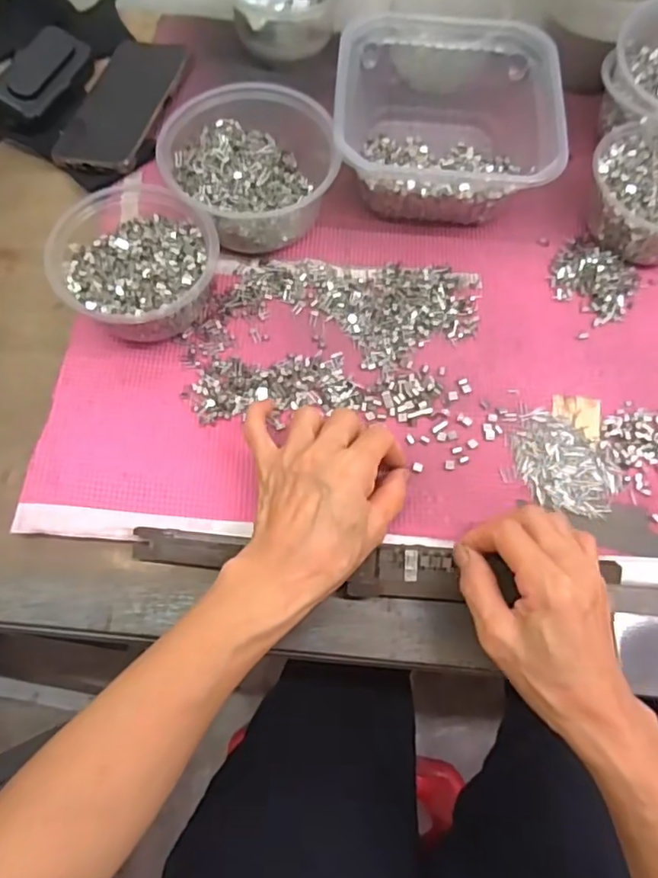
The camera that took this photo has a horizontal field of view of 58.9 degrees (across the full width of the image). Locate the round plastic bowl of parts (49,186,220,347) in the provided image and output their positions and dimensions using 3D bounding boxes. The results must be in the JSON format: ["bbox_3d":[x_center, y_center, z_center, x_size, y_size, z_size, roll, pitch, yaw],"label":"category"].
[{"bbox_3d":[-0.144,-0.128,0.432,0.108,0.064,0.118,0,68,-1],"label":"round plastic bowl of parts"}]

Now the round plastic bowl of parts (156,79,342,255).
[{"bbox_3d":[-0.066,-0.226,0.471,0.132,0.067,0.151,-14,69,-7],"label":"round plastic bowl of parts"}]

